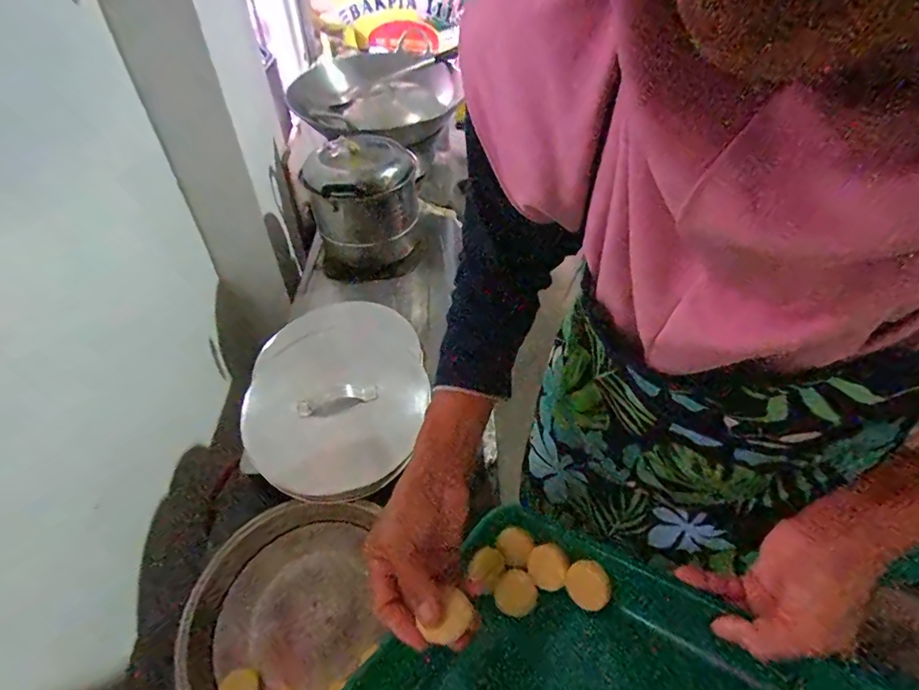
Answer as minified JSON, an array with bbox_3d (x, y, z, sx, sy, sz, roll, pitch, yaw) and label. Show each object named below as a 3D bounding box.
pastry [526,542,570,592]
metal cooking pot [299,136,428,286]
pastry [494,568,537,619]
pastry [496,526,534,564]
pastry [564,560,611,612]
[{"bbox_3d":[0.084,0.208,0.436,0.040,0.014,0.040,-19,55,30],"label":"pastry"},{"bbox_3d":[-0.195,-0.290,0.962,0.208,0.204,0.198,1,48,-1],"label":"metal cooking pot"},{"bbox_3d":[0.054,0.237,0.441,0.040,0.015,0.040,-17,46,18],"label":"pastry"},{"bbox_3d":[0.060,0.201,0.469,0.034,0.019,0.039,-47,45,-1],"label":"pastry"},{"bbox_3d":[0.116,0.214,0.413,0.036,0.017,0.038,-32,48,1],"label":"pastry"}]

